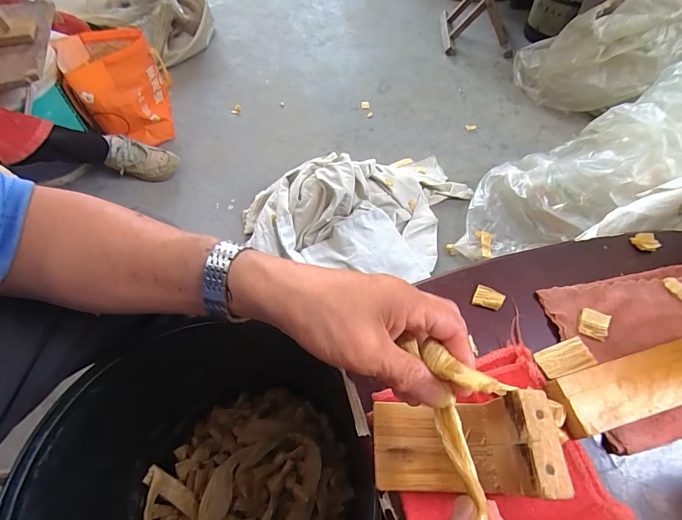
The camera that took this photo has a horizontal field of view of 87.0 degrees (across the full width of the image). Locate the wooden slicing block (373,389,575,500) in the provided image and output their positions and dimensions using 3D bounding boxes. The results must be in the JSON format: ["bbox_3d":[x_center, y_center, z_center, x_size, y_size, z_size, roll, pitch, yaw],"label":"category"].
[{"bbox_3d":[0.079,0.125,0.247,0.106,0.066,0.060,2,57,2],"label":"wooden slicing block"}]

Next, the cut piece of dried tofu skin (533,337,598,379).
[{"bbox_3d":[0.201,0.089,0.323,0.046,0.009,0.027,-17,59,-10],"label":"cut piece of dried tofu skin"}]

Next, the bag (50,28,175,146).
[{"bbox_3d":[-0.622,-0.480,1.035,0.240,0.249,0.187,-16,59,-9],"label":"bag"}]

